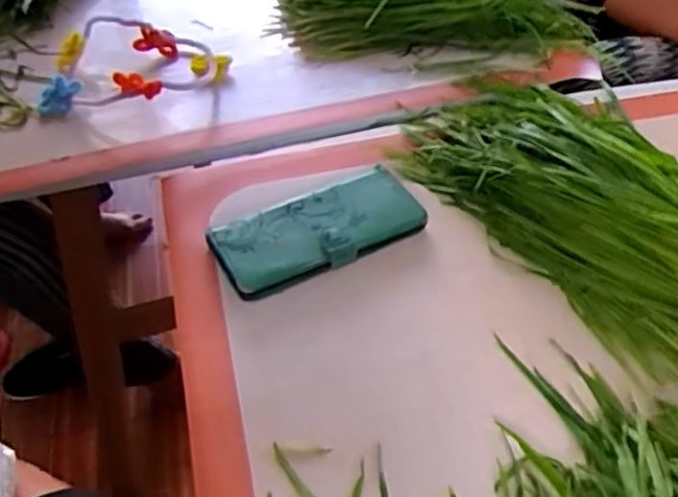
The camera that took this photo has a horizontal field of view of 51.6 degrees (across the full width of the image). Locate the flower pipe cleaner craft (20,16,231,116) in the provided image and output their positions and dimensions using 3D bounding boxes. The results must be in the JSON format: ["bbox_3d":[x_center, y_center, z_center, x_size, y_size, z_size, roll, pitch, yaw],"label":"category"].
[{"bbox_3d":[-0.221,-0.186,0.712,0.208,0.051,0.147,6,45,6],"label":"flower pipe cleaner craft"}]

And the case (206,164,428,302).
[{"bbox_3d":[-0.018,-0.013,0.559,0.162,0.025,0.075,-21,48,-21],"label":"case"}]

